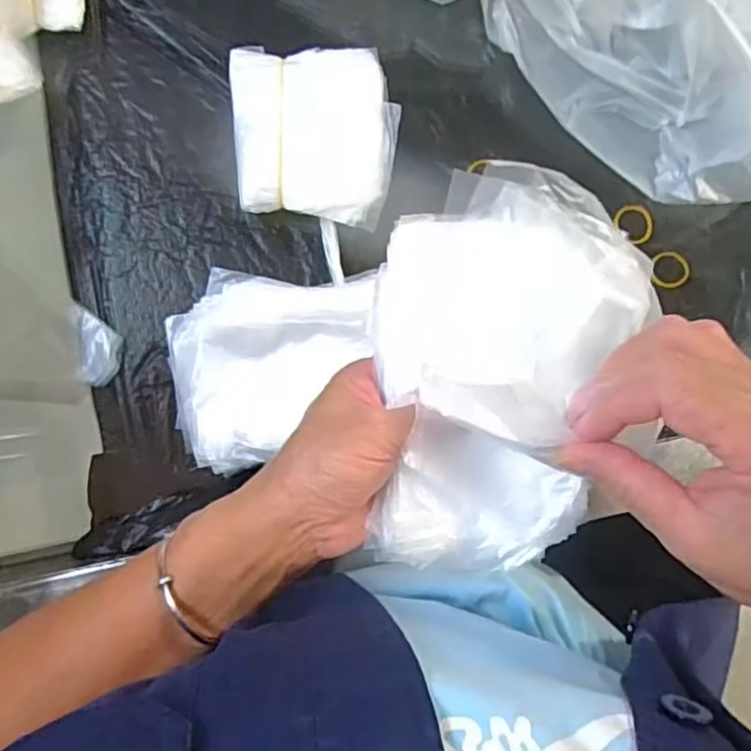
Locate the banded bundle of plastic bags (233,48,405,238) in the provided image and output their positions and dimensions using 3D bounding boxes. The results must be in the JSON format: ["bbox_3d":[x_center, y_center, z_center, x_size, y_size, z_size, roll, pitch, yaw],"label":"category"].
[{"bbox_3d":[-0.039,-0.150,0.412,0.100,0.032,0.103,6,87,-5],"label":"banded bundle of plastic bags"}]

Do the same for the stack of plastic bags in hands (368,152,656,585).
[{"bbox_3d":[0.050,0.000,0.294,0.111,0.044,0.181,16,87,-5],"label":"stack of plastic bags in hands"}]

